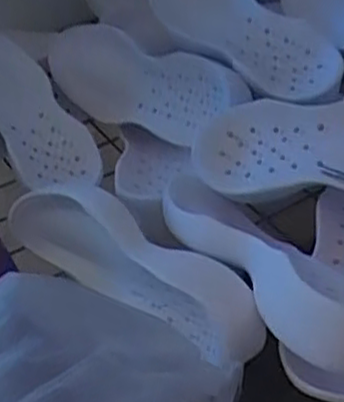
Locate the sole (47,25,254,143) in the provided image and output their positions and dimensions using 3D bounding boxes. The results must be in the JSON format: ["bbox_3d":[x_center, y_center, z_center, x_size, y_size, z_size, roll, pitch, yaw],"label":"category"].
[{"bbox_3d":[-0.047,-0.147,0.944,0.297,0.120,0.037,24,21,31],"label":"sole"}]

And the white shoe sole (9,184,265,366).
[{"bbox_3d":[-0.039,0.067,0.737,0.309,0.117,0.053,24,48,32],"label":"white shoe sole"}]

